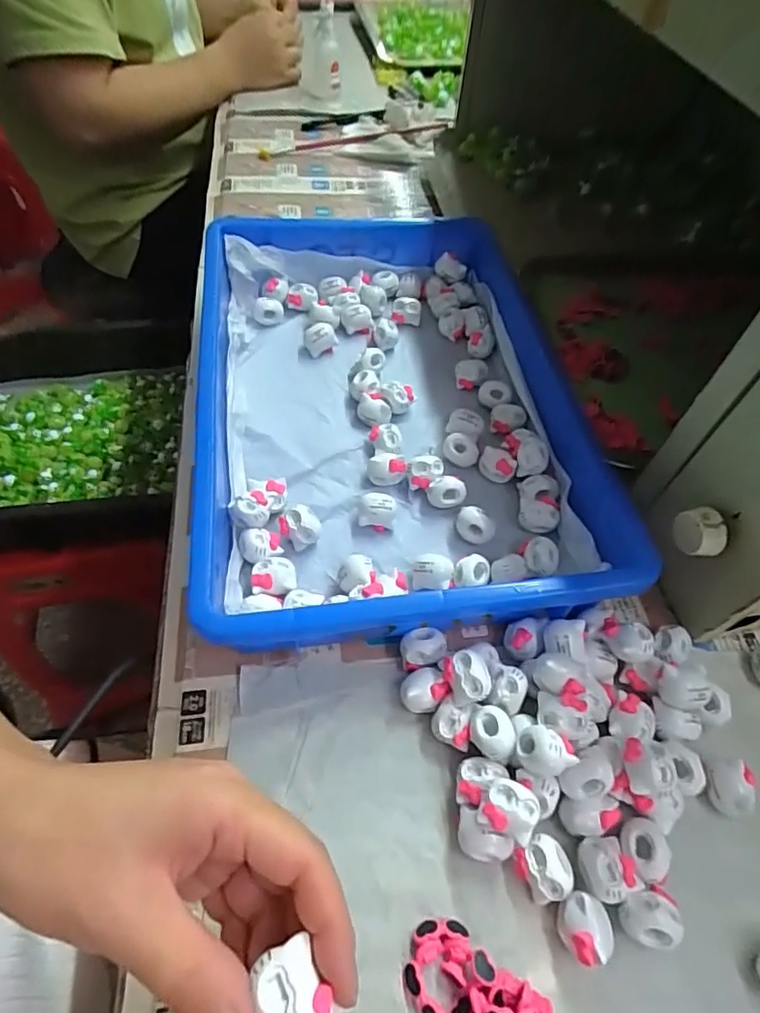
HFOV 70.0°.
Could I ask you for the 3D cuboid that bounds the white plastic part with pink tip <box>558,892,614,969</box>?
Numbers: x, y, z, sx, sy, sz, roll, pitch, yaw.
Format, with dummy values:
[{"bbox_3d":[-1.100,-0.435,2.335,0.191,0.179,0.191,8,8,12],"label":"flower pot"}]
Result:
[{"bbox_3d":[0.088,0.185,0.238,0.022,0.020,0.024,1,55,-2],"label":"white plastic part with pink tip"}]

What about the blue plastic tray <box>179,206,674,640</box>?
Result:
[{"bbox_3d":[0.011,-0.080,0.390,0.251,0.064,0.361,-6,56,-7],"label":"blue plastic tray"}]

